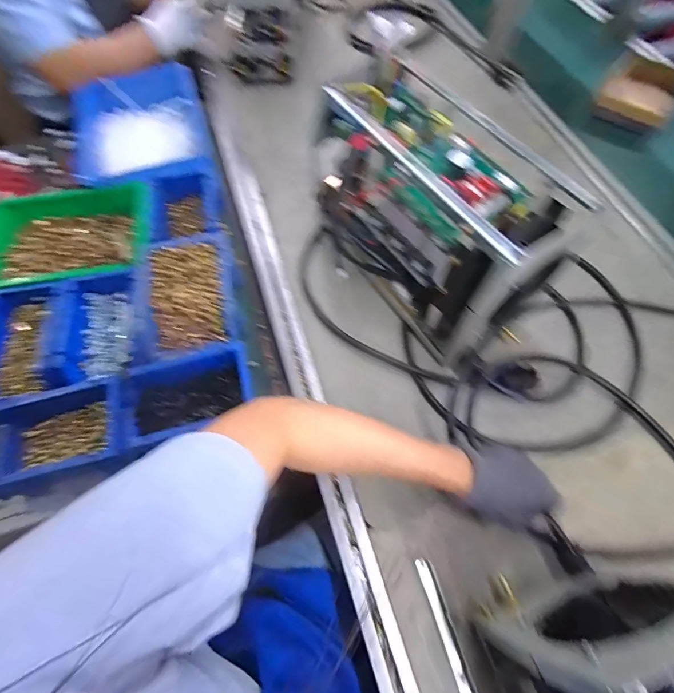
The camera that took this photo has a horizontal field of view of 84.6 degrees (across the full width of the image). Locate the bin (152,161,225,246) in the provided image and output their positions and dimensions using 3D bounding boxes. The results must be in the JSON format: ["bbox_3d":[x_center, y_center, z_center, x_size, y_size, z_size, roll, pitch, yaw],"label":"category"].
[{"bbox_3d":[-0.239,-0.212,0.608,0.108,0.095,0.181,-16,64,-6],"label":"bin"}]

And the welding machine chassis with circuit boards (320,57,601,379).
[{"bbox_3d":[0.109,-0.170,0.503,0.167,0.234,0.354,-33,67,-13],"label":"welding machine chassis with circuit boards"}]

